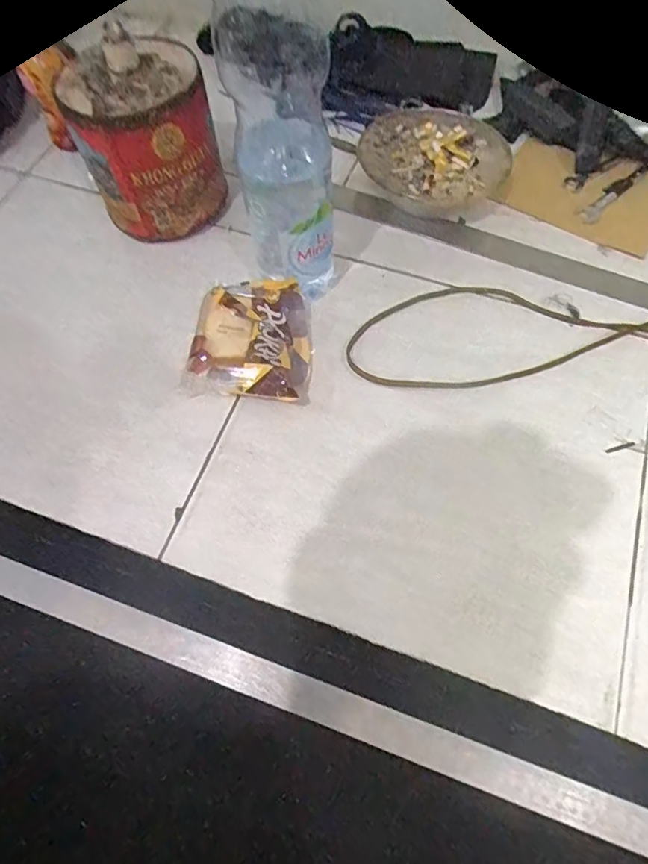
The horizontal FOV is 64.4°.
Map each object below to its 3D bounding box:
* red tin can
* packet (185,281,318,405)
[{"bbox_3d":[-0.195,-0.328,0.592,0.146,0.164,0.118,-29,68,-12],"label":"red tin can"},{"bbox_3d":[-0.076,-0.098,0.542,0.126,0.043,0.135,4,65,3],"label":"packet"}]

